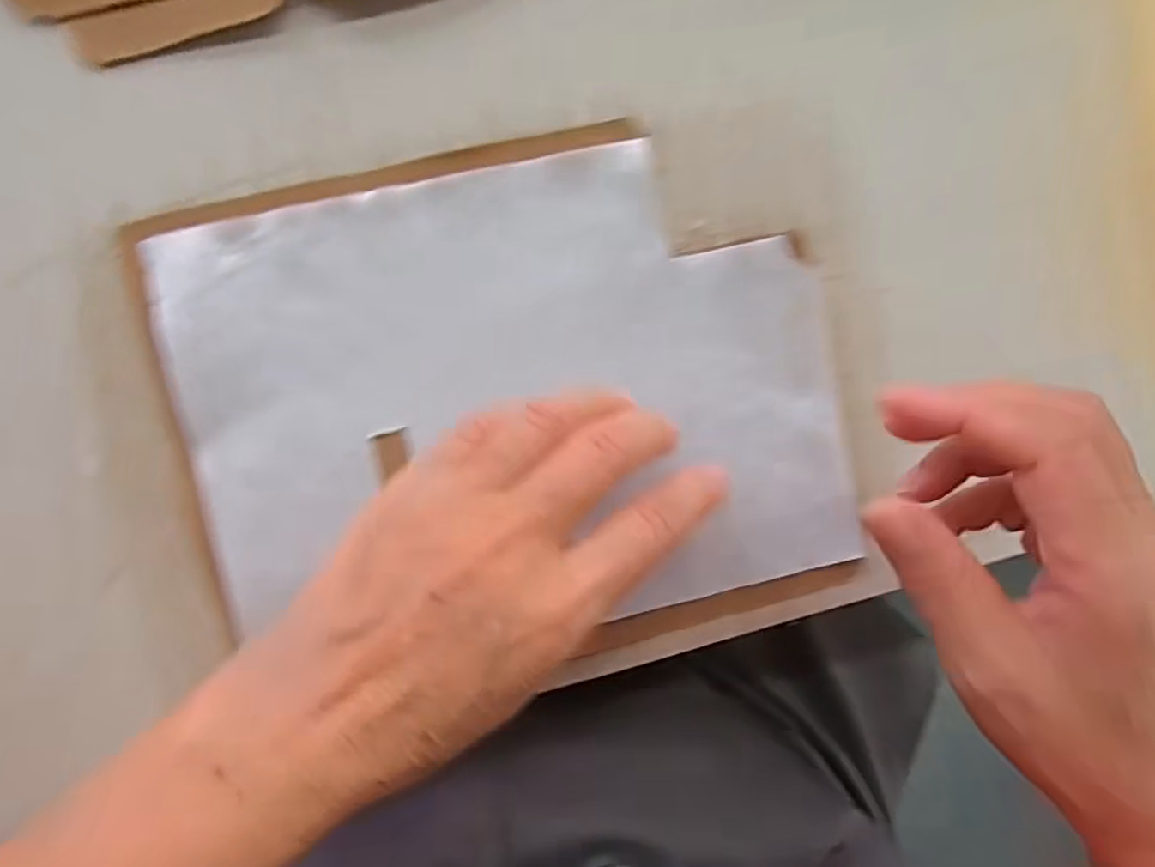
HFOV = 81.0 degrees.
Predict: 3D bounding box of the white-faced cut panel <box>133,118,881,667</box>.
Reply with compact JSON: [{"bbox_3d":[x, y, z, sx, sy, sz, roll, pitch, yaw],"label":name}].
[{"bbox_3d":[-0.020,-0.008,0.259,0.242,0.011,0.190,-14,96,-6],"label":"white-faced cut panel"}]

